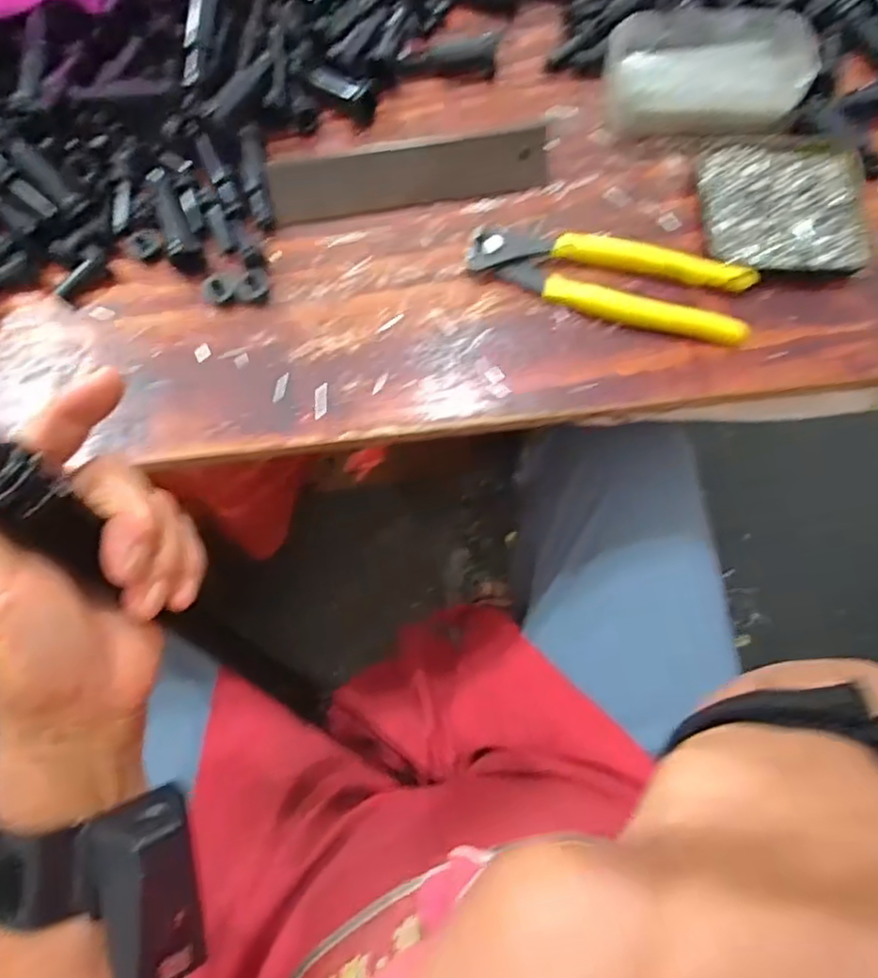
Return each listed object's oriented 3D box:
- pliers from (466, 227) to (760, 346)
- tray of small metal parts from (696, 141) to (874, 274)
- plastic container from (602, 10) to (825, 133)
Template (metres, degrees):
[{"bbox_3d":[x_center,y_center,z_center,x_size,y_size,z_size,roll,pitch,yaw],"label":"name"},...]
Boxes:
[{"bbox_3d":[0.101,-0.126,0.390,0.168,0.018,0.047,13,72,4],"label":"pliers"},{"bbox_3d":[0.214,-0.177,0.403,0.100,0.012,0.092,1,72,0],"label":"tray of small metal parts"},{"bbox_3d":[0.174,-0.274,0.421,0.125,0.029,0.078,1,72,0],"label":"plastic container"}]

